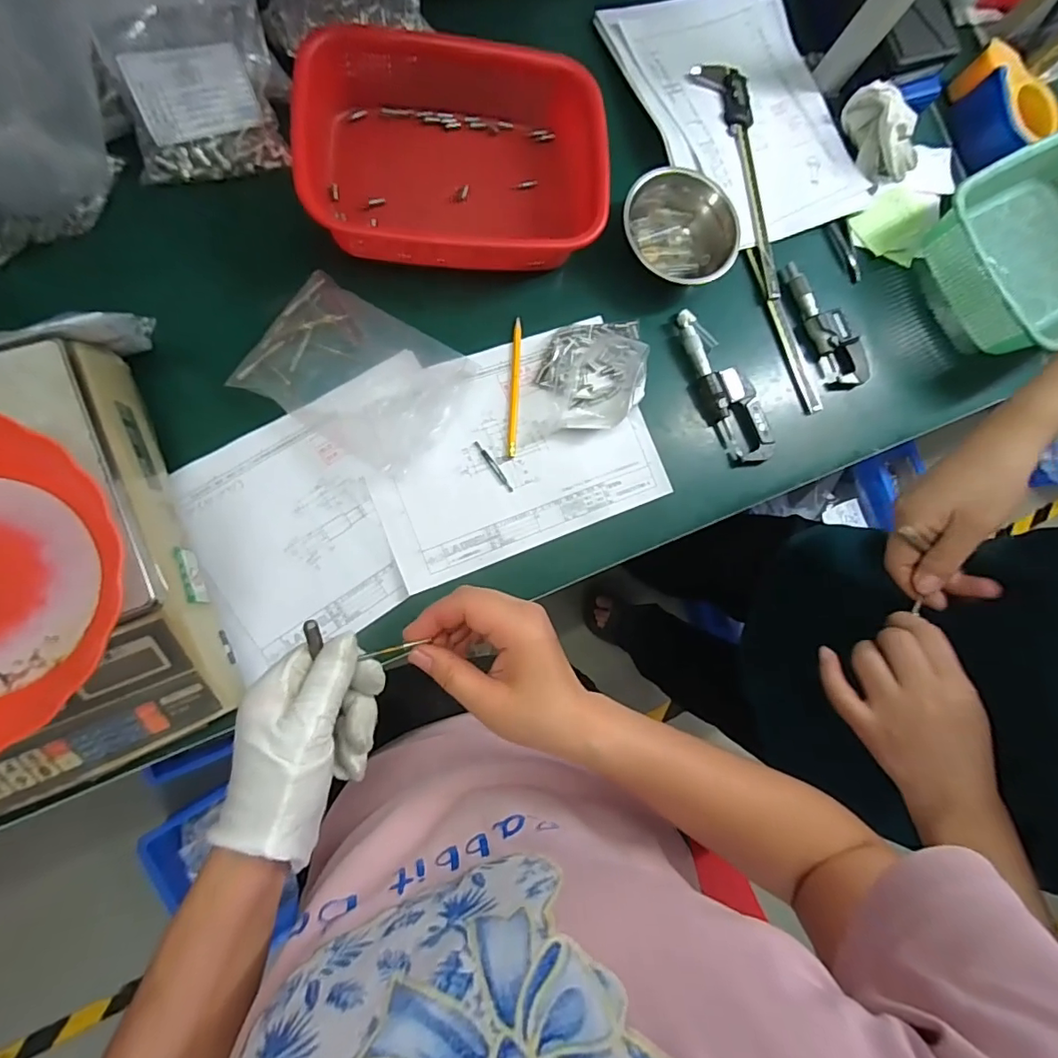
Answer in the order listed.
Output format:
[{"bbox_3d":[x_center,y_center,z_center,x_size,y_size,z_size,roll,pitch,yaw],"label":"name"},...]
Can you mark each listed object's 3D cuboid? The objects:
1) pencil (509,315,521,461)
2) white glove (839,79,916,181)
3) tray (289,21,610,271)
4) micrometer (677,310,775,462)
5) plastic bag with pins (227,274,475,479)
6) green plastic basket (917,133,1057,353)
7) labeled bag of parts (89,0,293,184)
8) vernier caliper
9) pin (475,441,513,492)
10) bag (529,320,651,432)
[{"bbox_3d":[-0.014,-0.148,0.549,0.009,0.004,0.143,4,84,-11],"label":"pencil"},{"bbox_3d":[0.424,-0.474,0.629,0.043,0.058,0.111,-31,91,-13],"label":"white glove"},{"bbox_3d":[-0.074,-0.382,0.529,0.288,0.074,0.230,-2,85,-12],"label":"tray"},{"bbox_3d":[0.222,-0.161,0.591,0.060,0.025,0.180,-21,89,-13],"label":"micrometer"},{"bbox_3d":[-0.166,-0.152,0.512,0.183,0.019,0.136,32,79,-7],"label":"plastic bag with pins"},{"bbox_3d":[0.620,-0.359,0.647,0.279,0.086,0.193,-34,92,-13],"label":"green plastic basket"},{"bbox_3d":[-0.314,-0.423,0.498,0.137,0.056,0.147,-11,87,-12],"label":"labeled bag of parts"},{"bbox_3d":[0.273,-0.337,0.614,0.061,0.020,0.414,-16,88,-12],"label":"vernier caliper"},{"bbox_3d":[-0.036,-0.064,0.541,0.007,0.004,0.061,-36,92,-12],"label":"pin"},{"bbox_3d":[0.064,-0.166,0.547,0.111,0.044,0.125,3,85,-10],"label":"bag"}]

